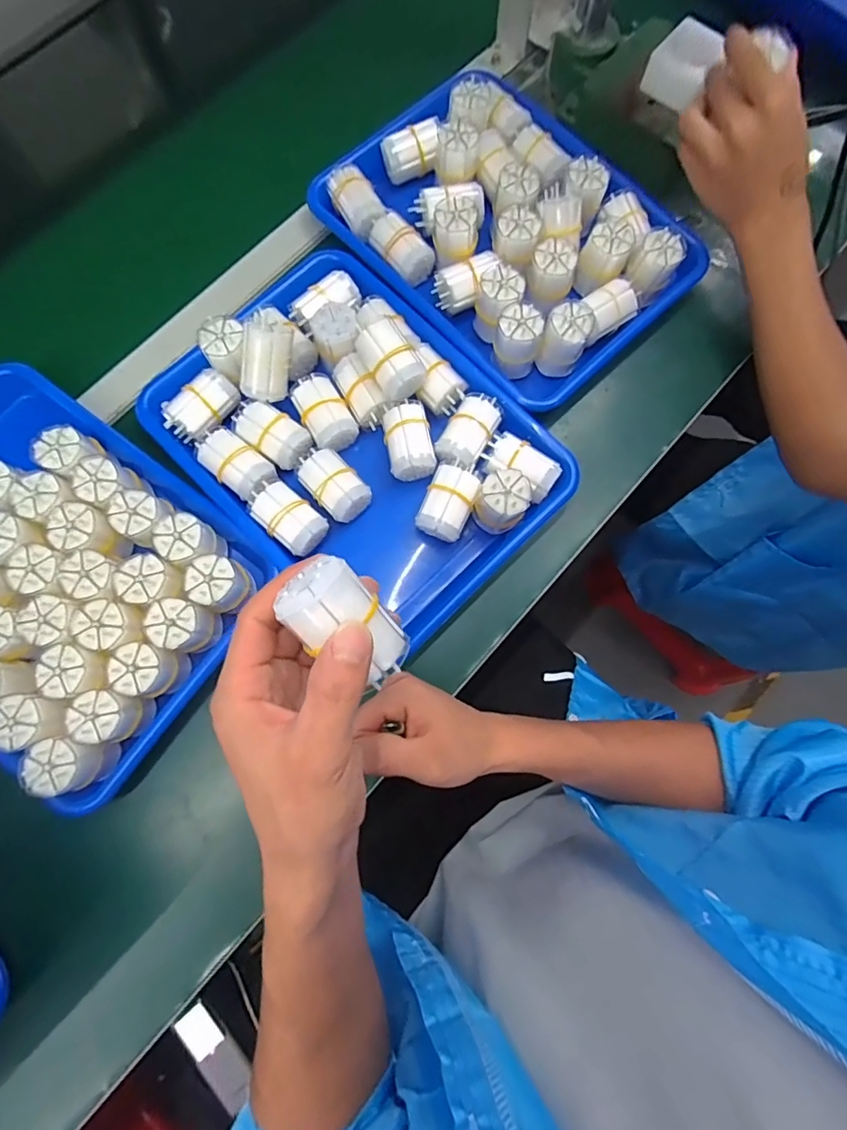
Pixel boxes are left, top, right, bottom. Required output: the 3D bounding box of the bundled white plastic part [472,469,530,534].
[{"bbox_3d":[0.064,-0.050,0.418,0.039,0.053,0.038,36,79,9],"label":"bundled white plastic part"}]

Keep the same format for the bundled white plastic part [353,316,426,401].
[{"bbox_3d":[-0.027,-0.169,0.430,0.035,0.043,0.060,-33,78,-8],"label":"bundled white plastic part"}]

